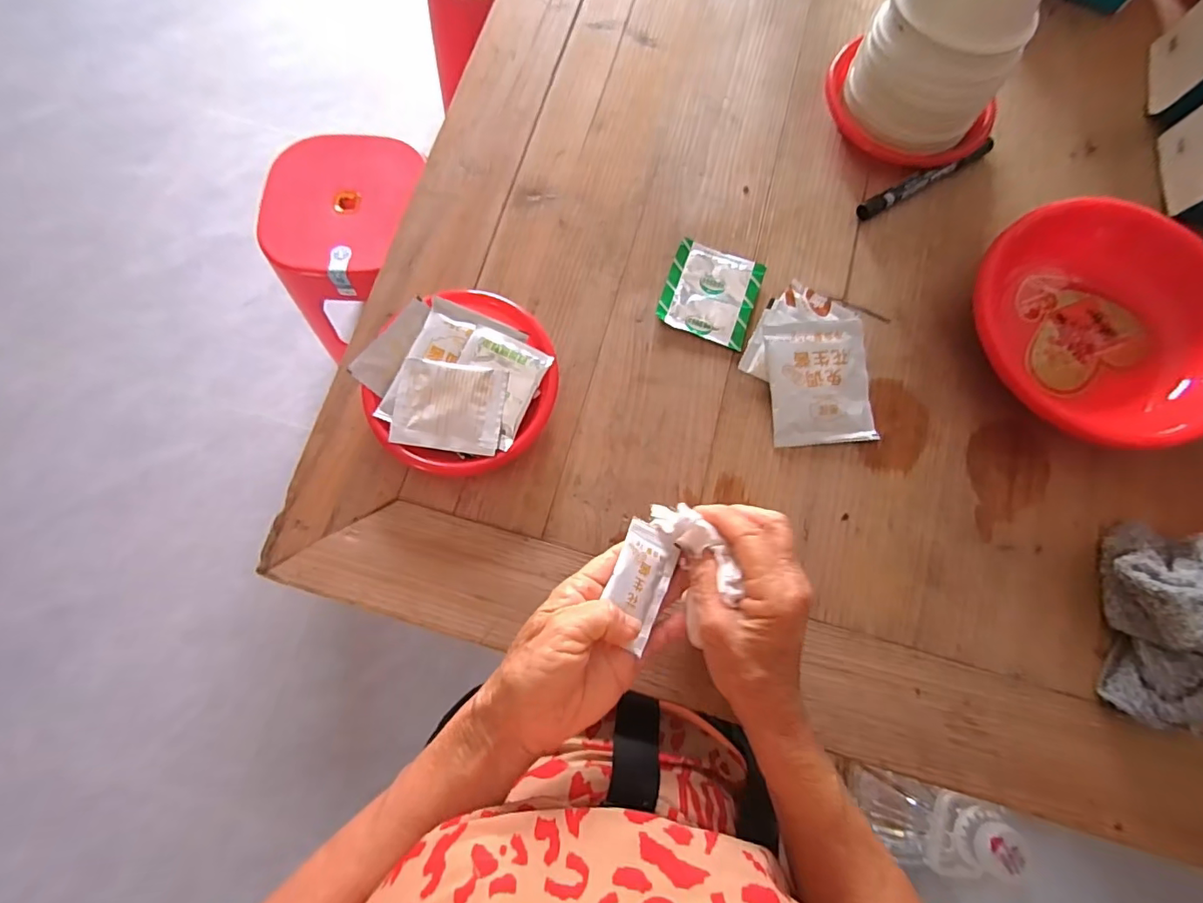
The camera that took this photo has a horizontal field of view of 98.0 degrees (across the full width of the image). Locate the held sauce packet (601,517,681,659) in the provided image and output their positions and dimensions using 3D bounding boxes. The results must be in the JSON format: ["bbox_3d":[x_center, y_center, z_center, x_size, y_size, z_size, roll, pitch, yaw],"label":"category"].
[{"bbox_3d":[0.025,0.082,0.333,0.037,0.005,0.071,31,64,-15],"label":"held sauce packet"}]

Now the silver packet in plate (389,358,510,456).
[{"bbox_3d":[-0.112,-0.034,0.384,0.078,0.005,0.064,8,83,0],"label":"silver packet in plate"}]

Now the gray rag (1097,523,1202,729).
[{"bbox_3d":[0.388,0.114,0.343,0.094,0.050,0.130,7,77,2],"label":"gray rag"}]

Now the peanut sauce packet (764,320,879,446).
[{"bbox_3d":[0.168,-0.053,0.404,0.076,0.017,0.093,-4,77,-1],"label":"peanut sauce packet"}]

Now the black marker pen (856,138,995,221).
[{"bbox_3d":[0.278,-0.232,0.445,0.135,0.014,0.013,-29,78,-6],"label":"black marker pen"}]

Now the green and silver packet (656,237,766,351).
[{"bbox_3d":[0.090,-0.130,0.429,0.073,0.005,0.078,18,78,5],"label":"green and silver packet"}]

